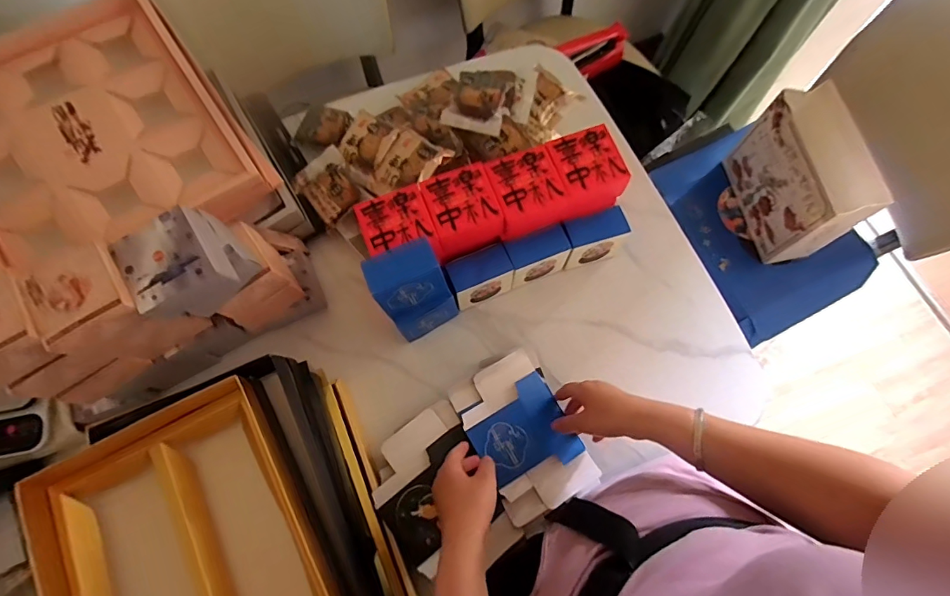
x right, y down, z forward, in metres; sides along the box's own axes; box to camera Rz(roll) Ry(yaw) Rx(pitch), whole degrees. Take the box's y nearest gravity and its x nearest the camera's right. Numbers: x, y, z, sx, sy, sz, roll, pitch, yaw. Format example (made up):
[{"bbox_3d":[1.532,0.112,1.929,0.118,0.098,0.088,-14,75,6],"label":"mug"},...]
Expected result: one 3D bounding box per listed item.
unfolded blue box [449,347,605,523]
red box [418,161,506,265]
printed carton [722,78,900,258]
[{"bbox_3d":[0.064,0.181,0.611,0.127,0.024,0.194,-27,75,-8],"label":"unfolded blue box"},{"bbox_3d":[-0.015,-0.109,0.608,0.087,0.061,0.101,-17,73,-5],"label":"red box"},{"bbox_3d":[0.645,-0.239,0.914,0.123,0.211,0.270,-8,73,-2],"label":"printed carton"}]

